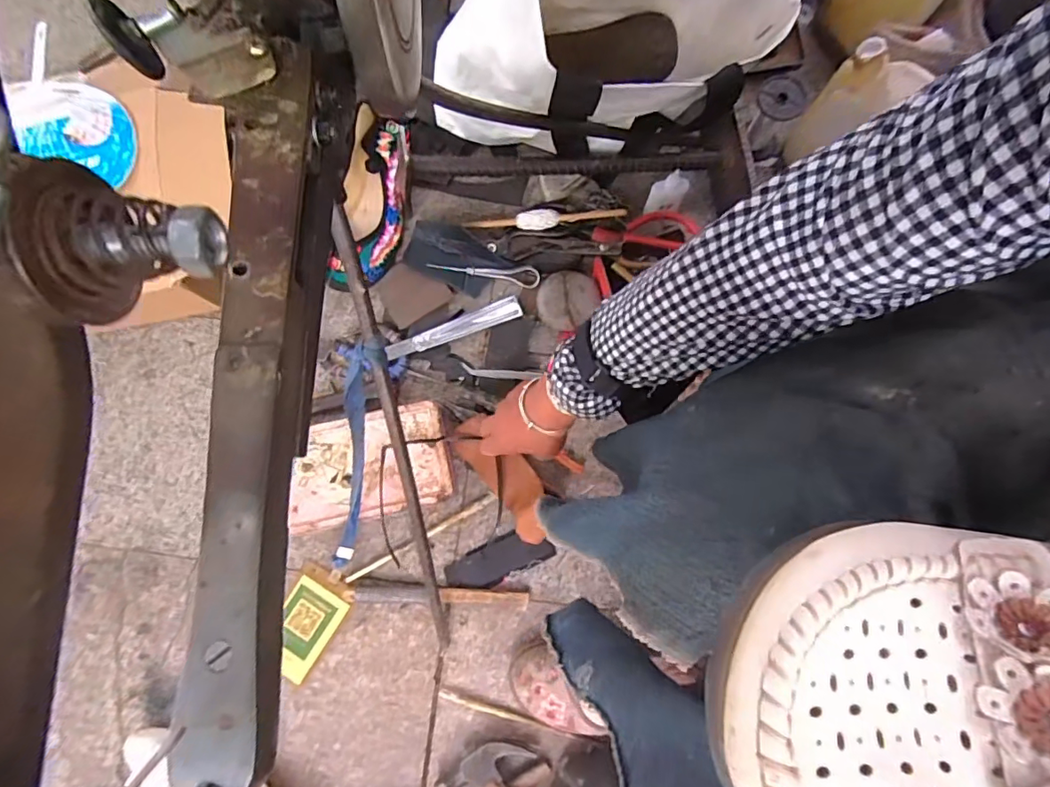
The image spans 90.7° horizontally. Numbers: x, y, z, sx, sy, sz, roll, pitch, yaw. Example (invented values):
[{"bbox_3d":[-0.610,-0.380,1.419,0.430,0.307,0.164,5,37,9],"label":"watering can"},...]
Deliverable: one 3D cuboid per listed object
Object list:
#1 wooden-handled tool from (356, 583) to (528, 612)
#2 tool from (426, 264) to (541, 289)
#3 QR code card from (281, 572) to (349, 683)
[{"bbox_3d":[-0.096,0.233,0.594,0.197,0.014,0.021,3,78,1],"label":"wooden-handled tool"},{"bbox_3d":[-0.051,-0.151,0.647,0.139,0.011,0.029,5,78,2],"label":"tool"},{"bbox_3d":[-0.253,0.267,0.592,0.067,0.010,0.098,30,80,7],"label":"QR code card"}]

